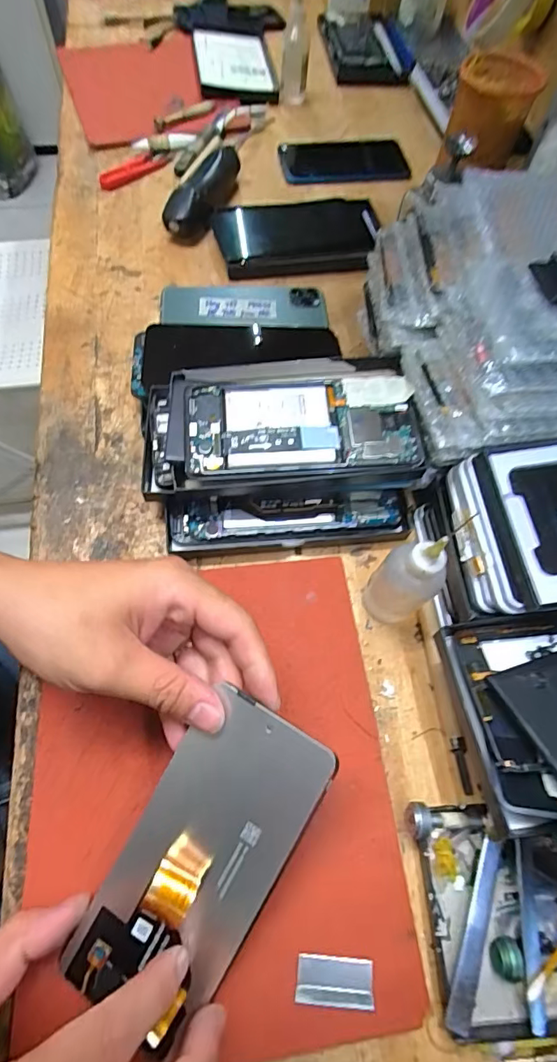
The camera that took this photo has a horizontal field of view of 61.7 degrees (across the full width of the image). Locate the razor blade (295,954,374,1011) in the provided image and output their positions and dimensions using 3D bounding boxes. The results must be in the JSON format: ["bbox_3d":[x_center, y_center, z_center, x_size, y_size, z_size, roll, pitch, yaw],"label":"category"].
[{"bbox_3d":[0.029,0.229,0.236,0.039,0.004,0.020,6,65,-1],"label":"razor blade"}]

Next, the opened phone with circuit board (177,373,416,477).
[{"bbox_3d":[0.015,-0.071,0.314,0.152,0.016,0.067,-2,65,-5],"label":"opened phone with circuit board"}]

